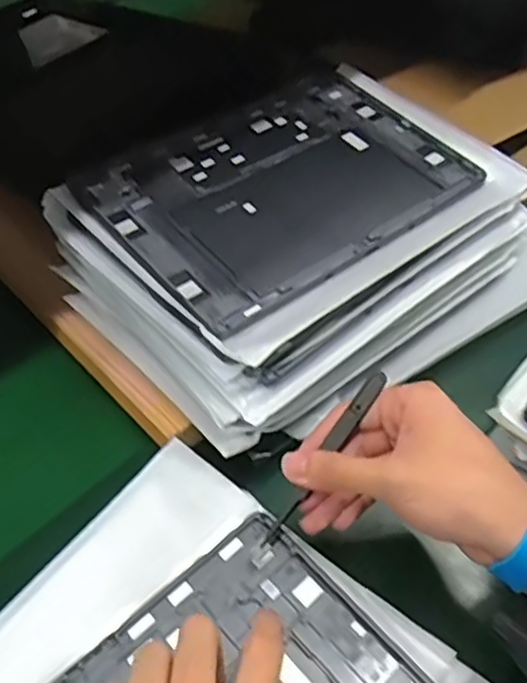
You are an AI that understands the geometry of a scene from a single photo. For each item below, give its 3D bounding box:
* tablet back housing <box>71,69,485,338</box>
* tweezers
[{"bbox_3d":[0.012,-0.115,0.479,0.255,0.008,0.175,-32,62,-27],"label":"tablet back housing"},{"bbox_3d":[0.033,0.065,0.373,0.011,0.015,0.114,36,96,30],"label":"tweezers"}]

